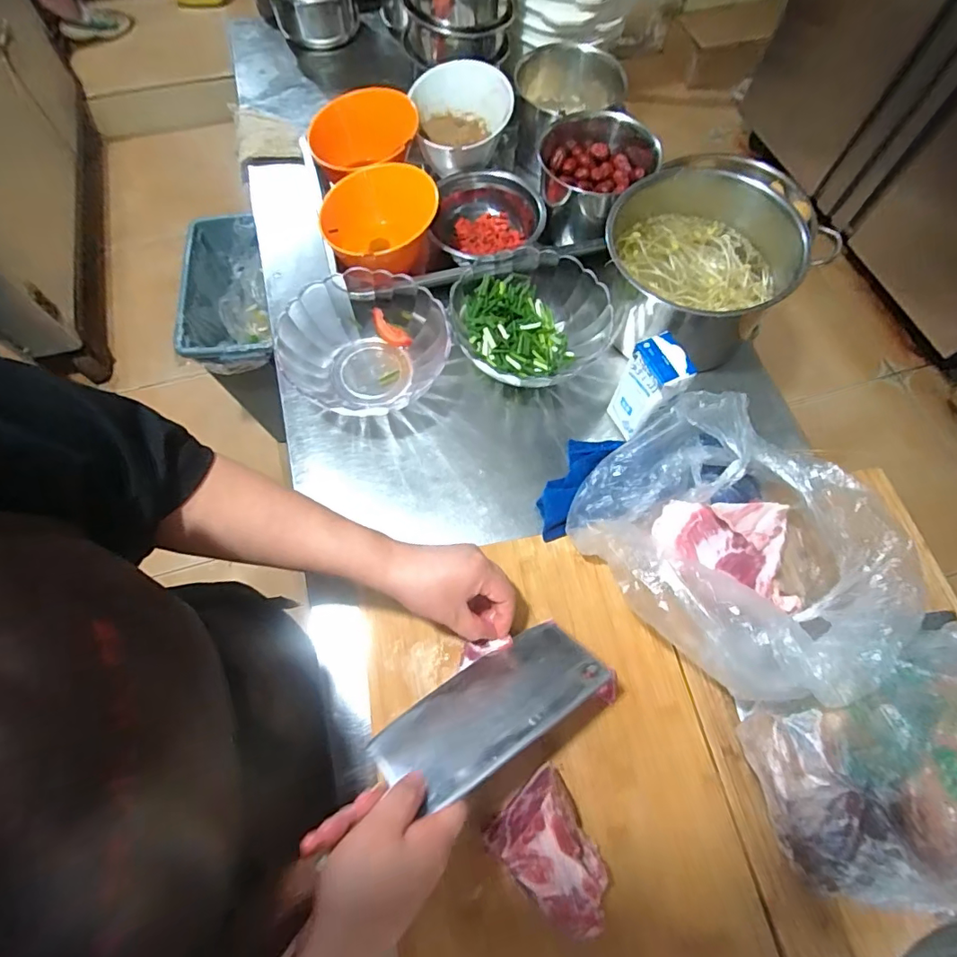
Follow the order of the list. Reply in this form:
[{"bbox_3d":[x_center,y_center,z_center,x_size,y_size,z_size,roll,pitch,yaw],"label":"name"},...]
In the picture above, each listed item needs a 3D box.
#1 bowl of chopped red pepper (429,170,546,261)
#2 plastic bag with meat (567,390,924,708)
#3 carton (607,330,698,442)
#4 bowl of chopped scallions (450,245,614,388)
[{"bbox_3d":[0.011,-0.344,0.693,0.154,0.060,0.167,0,68,-1],"label":"bowl of chopped red pepper"},{"bbox_3d":[0.232,0.059,0.472,0.261,0.118,0.209,42,73,14],"label":"plastic bag with meat"},{"bbox_3d":[0.186,-0.094,0.551,0.046,0.127,0.064,-21,70,-10],"label":"carton"},{"bbox_3d":[0.064,-0.200,0.628,0.194,0.061,0.219,2,68,0],"label":"bowl of chopped scallions"}]

